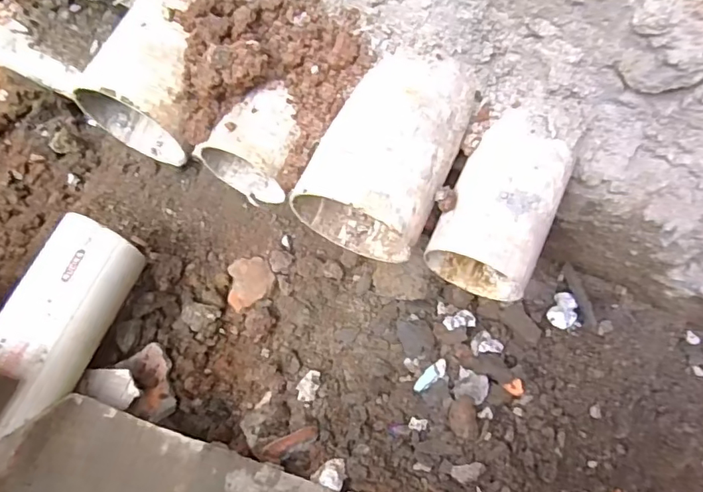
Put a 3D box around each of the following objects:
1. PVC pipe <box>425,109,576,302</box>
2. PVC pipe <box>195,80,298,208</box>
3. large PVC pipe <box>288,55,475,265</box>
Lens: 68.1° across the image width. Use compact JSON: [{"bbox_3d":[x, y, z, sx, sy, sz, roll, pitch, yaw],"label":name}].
[{"bbox_3d":[0.133,-0.034,0.467,0.090,0.092,0.141,24,71,9],"label":"PVC pipe"},{"bbox_3d":[-0.087,-0.096,0.494,0.089,0.091,0.076,23,70,9],"label":"PVC pipe"},{"bbox_3d":[0.035,-0.080,0.471,0.107,0.114,0.157,27,71,10],"label":"large PVC pipe"}]

